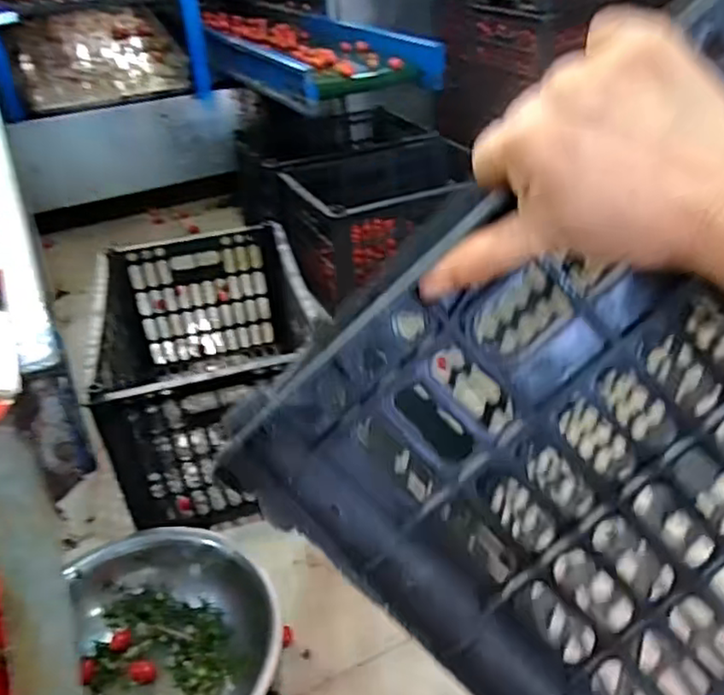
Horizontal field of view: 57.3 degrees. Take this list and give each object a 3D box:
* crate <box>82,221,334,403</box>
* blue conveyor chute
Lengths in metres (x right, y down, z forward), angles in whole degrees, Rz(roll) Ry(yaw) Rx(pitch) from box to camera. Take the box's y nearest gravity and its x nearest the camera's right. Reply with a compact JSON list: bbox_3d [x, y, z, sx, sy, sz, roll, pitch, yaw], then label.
[{"bbox_3d":[-0.259,0.013,1.149,0.325,0.258,0.452,-10,35,-10],"label":"crate"},{"bbox_3d":[-0.171,-0.766,1.734,0.367,0.123,0.812,-19,37,-22],"label":"blue conveyor chute"}]

